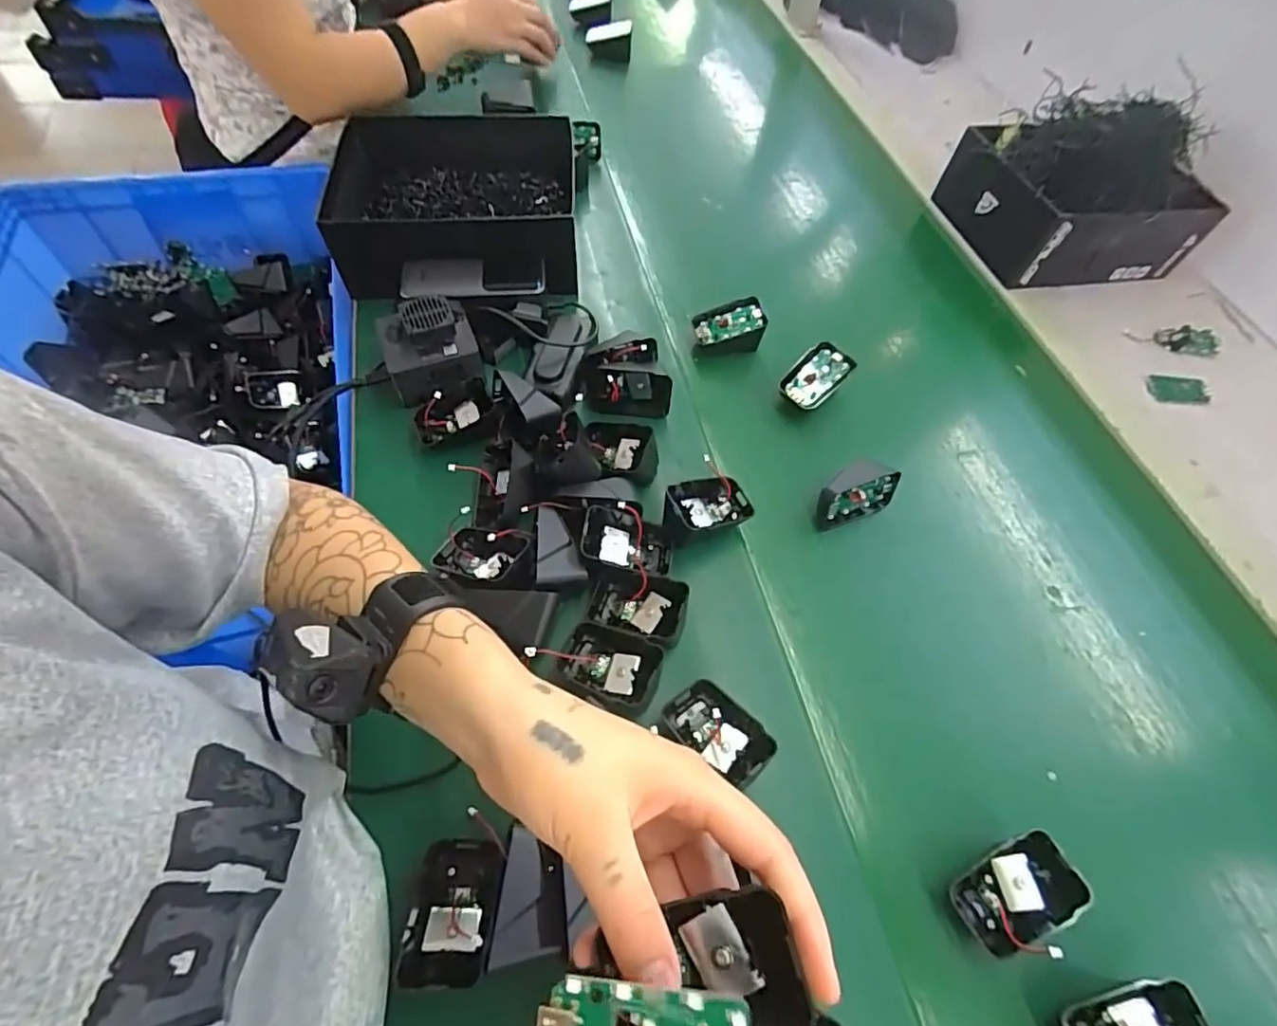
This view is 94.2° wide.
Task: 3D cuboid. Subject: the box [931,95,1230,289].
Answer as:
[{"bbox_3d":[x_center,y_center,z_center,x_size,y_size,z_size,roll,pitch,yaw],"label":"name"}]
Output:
[{"bbox_3d":[0.517,-0.389,0.692,0.242,0.139,0.192,-9,59,-10],"label":"box"}]

